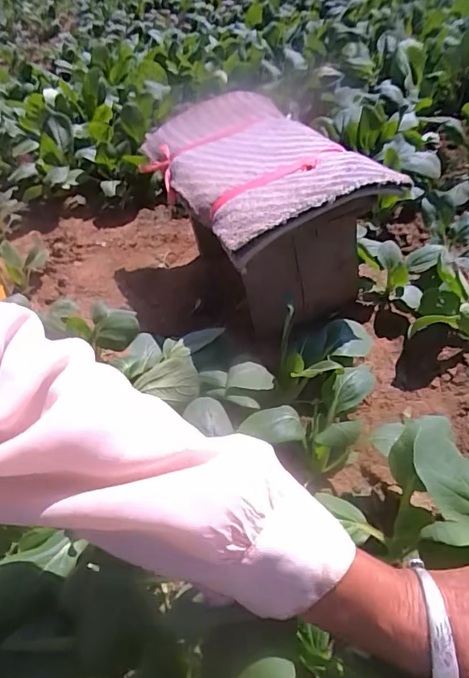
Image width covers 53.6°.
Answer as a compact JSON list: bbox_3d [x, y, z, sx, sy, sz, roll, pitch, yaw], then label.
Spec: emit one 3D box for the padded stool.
[{"bbox_3d":[0.019,-0.162,0.612,0.189,0.200,0.348,-22,45,-13],"label":"padded stool"}]

